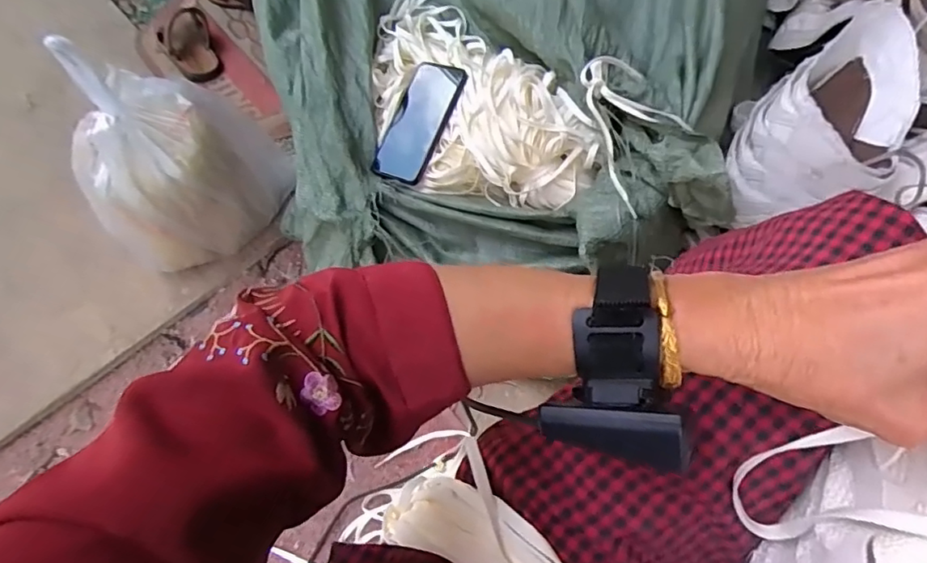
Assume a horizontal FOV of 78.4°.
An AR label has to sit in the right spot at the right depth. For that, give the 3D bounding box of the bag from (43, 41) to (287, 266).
[{"bbox_3d":[-0.423,-0.192,0.842,0.190,0.313,0.248,26,65,17],"label":"bag"}]

